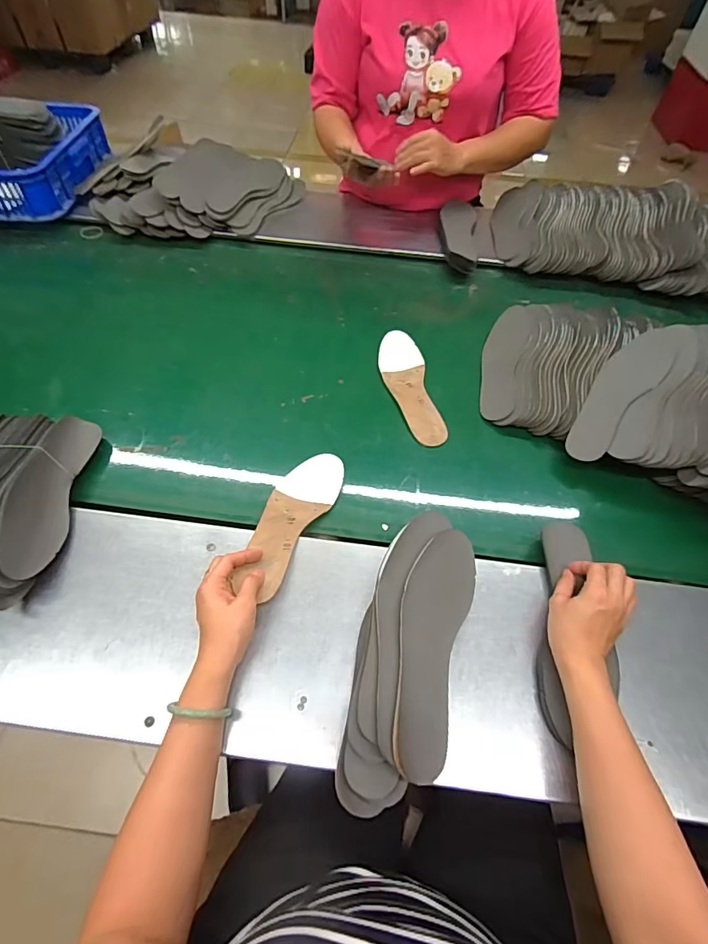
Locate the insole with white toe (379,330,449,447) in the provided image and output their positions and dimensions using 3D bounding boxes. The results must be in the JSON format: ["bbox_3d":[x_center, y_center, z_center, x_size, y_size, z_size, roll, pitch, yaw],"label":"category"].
[{"bbox_3d":[0.093,-0.148,0.771,0.074,0.013,0.255,-6,55,-7],"label":"insole with white toe"}]

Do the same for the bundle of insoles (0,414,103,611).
[{"bbox_3d":[-0.420,0.028,0.554,0.121,0.085,0.268,-3,55,-5],"label":"bundle of insoles"}]

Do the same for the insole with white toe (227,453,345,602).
[{"bbox_3d":[-0.081,0.059,0.605,0.080,0.014,0.239,17,45,9],"label":"insole with white toe"}]

